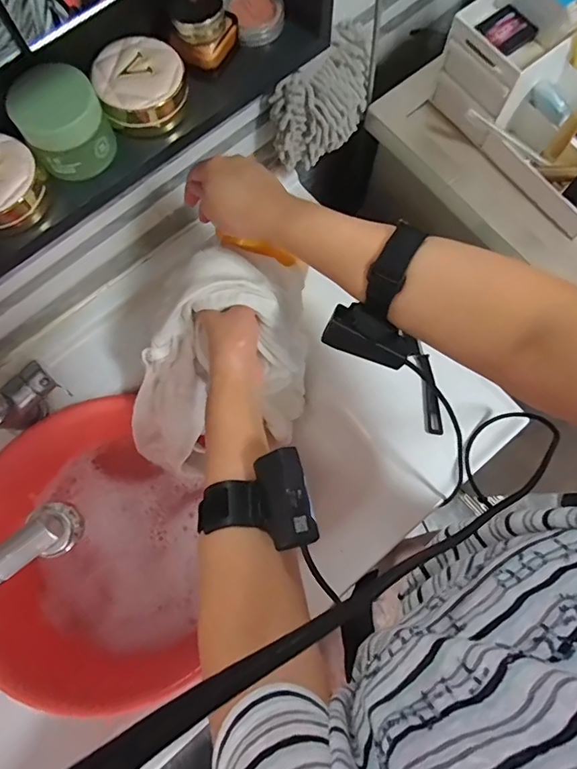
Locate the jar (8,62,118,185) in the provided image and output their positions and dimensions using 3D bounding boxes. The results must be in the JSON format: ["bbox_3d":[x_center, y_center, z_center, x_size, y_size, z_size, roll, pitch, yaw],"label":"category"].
[{"bbox_3d":[-0.171,-0.200,0.365,0.062,0.053,0.052,-39,79,-9],"label":"jar"}]

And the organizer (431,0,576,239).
[{"bbox_3d":[0.306,-0.321,0.517,0.149,0.134,0.266,-43,79,-10],"label":"organizer"}]

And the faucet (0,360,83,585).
[{"bbox_3d":[-0.292,0.080,0.502,0.110,0.128,0.279,-28,48,-7],"label":"faucet"}]

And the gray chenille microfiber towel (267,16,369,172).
[{"bbox_3d":[0.045,-0.352,0.584,0.078,0.115,0.143,43,79,10],"label":"gray chenille microfiber towel"}]

